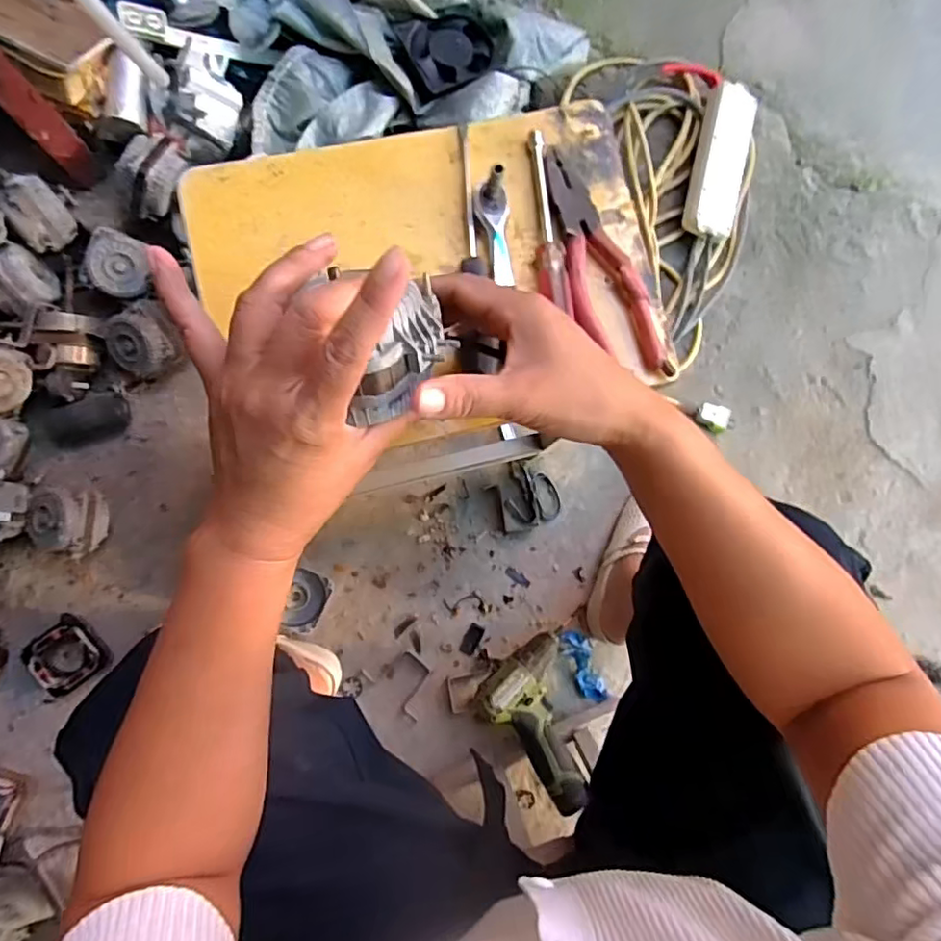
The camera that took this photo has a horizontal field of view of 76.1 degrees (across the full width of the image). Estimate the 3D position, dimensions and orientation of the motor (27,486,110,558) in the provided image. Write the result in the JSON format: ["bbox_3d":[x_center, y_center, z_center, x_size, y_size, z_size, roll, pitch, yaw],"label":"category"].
[{"bbox_3d":[-0.519,0.066,0.791,0.078,0.084,0.082,1,83,-5],"label":"motor"}]

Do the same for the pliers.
[{"bbox_3d":[0.100,-0.157,0.458,0.060,0.016,0.182,-13,85,-7],"label":"pliers"}]

